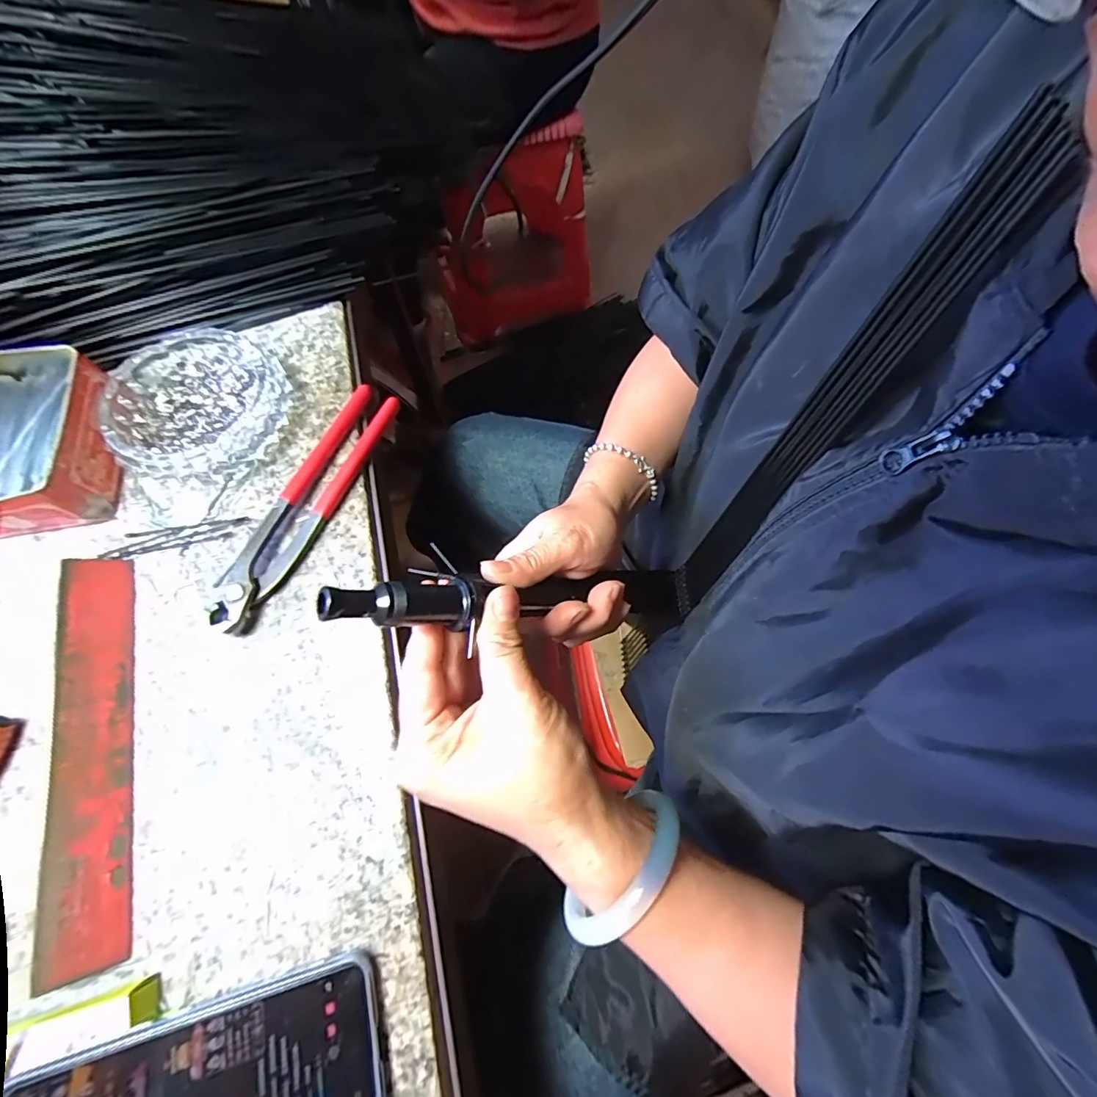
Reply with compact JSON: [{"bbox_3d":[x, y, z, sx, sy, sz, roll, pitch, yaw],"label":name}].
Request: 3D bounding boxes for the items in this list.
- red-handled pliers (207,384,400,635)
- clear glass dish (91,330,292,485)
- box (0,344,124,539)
[{"bbox_3d":[-0.172,-0.036,0.342,0.045,0.016,0.193,26,72,10],"label":"red-handled pliers"},{"bbox_3d":[-0.260,-0.114,0.359,0.117,0.027,0.136,-30,71,-10],"label":"clear glass dish"},{"bbox_3d":[-0.366,-0.074,0.338,0.101,0.046,0.126,-12,69,-3],"label":"box"}]

